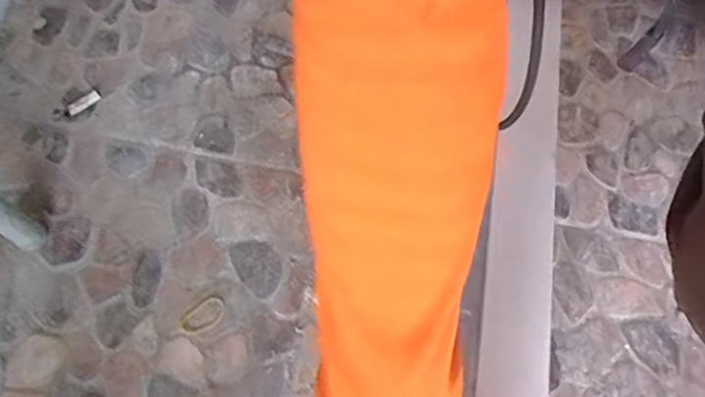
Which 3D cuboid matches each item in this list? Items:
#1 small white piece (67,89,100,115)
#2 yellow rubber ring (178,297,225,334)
[{"bbox_3d":[-0.250,-0.089,0.521,0.031,0.004,0.010,-36,73,-15],"label":"small white piece"},{"bbox_3d":[-0.121,0.095,0.451,0.039,0.004,0.022,-33,72,-14],"label":"yellow rubber ring"}]

